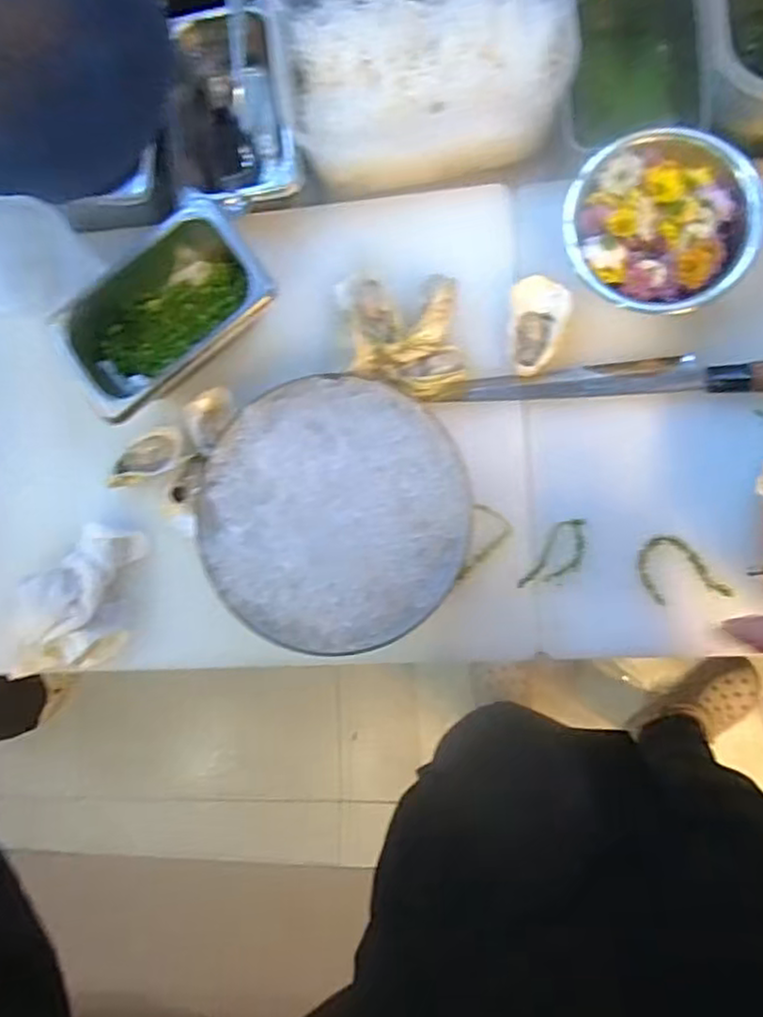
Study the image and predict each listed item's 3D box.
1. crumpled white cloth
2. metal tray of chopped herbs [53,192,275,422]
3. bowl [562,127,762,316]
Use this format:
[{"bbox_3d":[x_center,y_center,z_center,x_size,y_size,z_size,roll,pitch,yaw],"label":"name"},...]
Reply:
[{"bbox_3d":[-0.261,0.082,0.567,0.075,0.043,0.137,13,88,8],"label":"crumpled white cloth"},{"bbox_3d":[-0.180,-0.158,0.558,0.177,0.056,0.121,-39,83,4],"label":"metal tray of chopped herbs"},{"bbox_3d":[0.211,-0.214,0.508,0.137,0.052,0.126,0,87,8],"label":"bowl"}]

